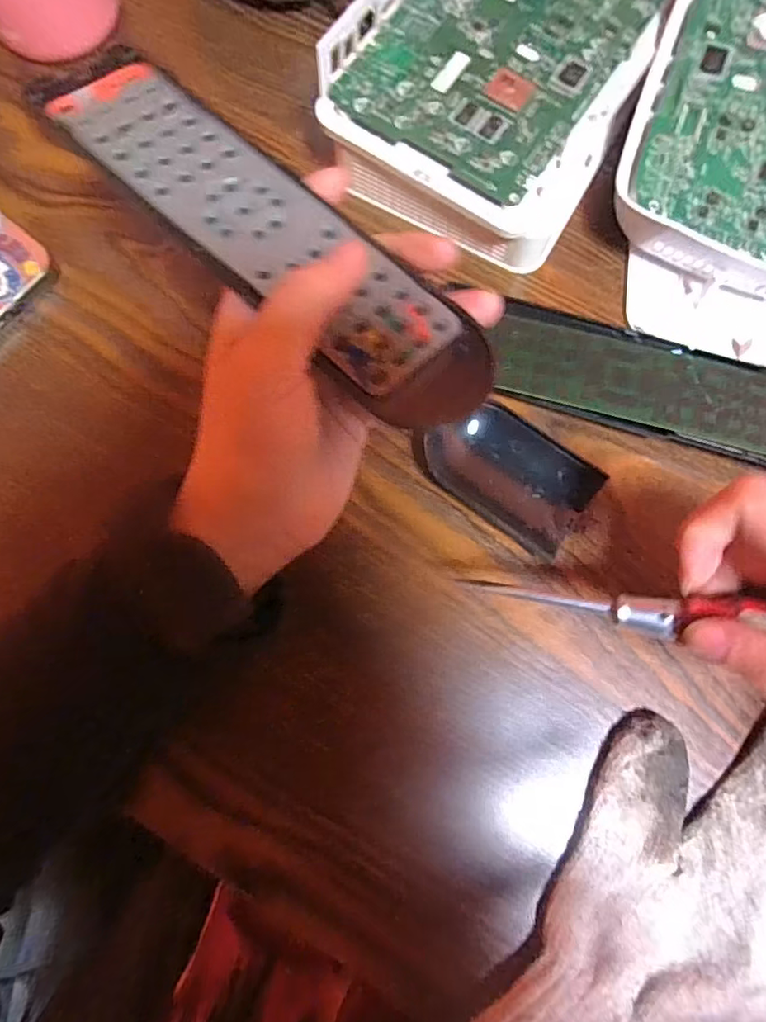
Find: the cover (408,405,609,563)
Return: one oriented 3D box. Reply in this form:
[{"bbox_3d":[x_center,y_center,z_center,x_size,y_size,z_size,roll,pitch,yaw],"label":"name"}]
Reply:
[{"bbox_3d":[0.056,-0.020,0.242,0.078,0.017,0.049,35,87,7],"label":"cover"}]

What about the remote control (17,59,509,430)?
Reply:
[{"bbox_3d":[-0.041,-0.097,0.184,0.186,0.016,0.045,42,88,8],"label":"remote control"}]

